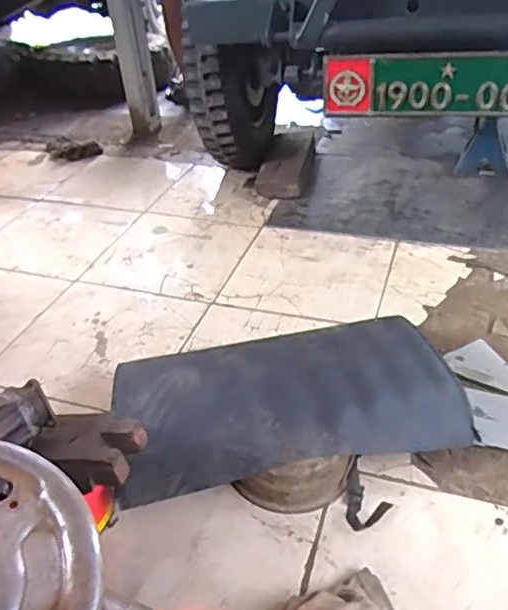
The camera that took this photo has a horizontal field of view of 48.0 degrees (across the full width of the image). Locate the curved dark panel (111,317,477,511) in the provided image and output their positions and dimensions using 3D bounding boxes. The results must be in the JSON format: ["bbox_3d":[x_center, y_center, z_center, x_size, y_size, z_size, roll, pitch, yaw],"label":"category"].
[{"bbox_3d":[0.056,0.154,1.056,0.611,0.078,0.344,-11,37,-8],"label":"curved dark panel"}]

